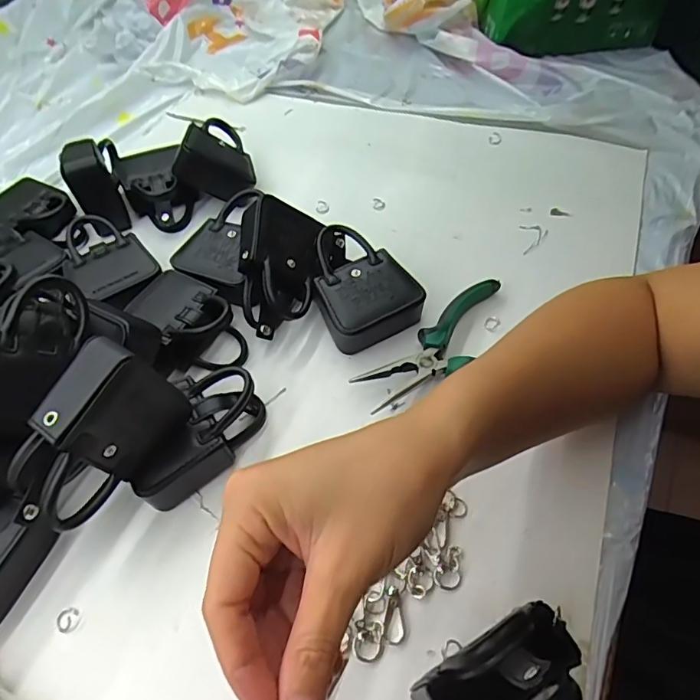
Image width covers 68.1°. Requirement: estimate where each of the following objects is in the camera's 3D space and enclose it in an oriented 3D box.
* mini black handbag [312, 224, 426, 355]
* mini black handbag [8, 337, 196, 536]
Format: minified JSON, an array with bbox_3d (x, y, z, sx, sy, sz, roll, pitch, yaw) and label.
[{"bbox_3d":[0.004,-0.053,0.428,0.079,0.047,0.100,-25,57,-15],"label":"mini black handbag"},{"bbox_3d":[-0.148,0.049,0.299,0.048,0.072,0.103,25,59,20],"label":"mini black handbag"}]

